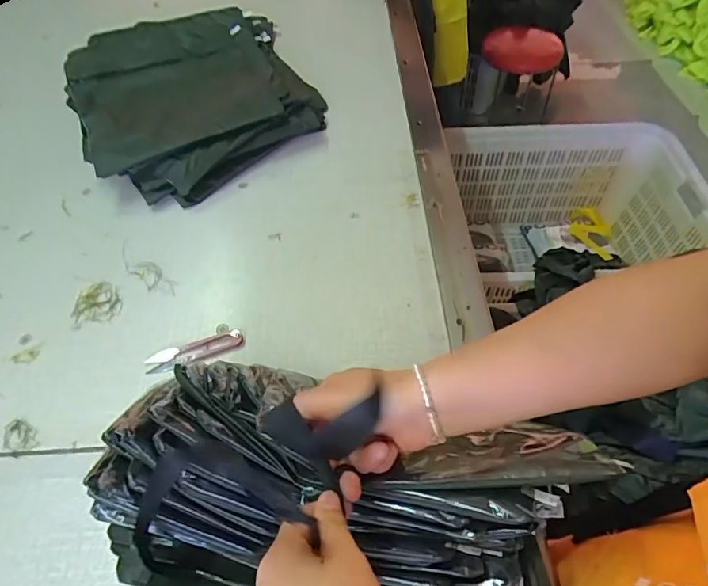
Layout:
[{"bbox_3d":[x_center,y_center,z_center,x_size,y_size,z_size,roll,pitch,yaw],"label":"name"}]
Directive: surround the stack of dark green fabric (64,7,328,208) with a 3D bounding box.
[{"bbox_3d":[-0.246,-0.321,0.723,0.337,0.068,0.396,-23,60,-15],"label":"stack of dark green fabric"}]

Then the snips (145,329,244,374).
[{"bbox_3d":[-0.170,0.062,0.502,0.101,0.011,0.026,-16,58,-11],"label":"snips"}]

